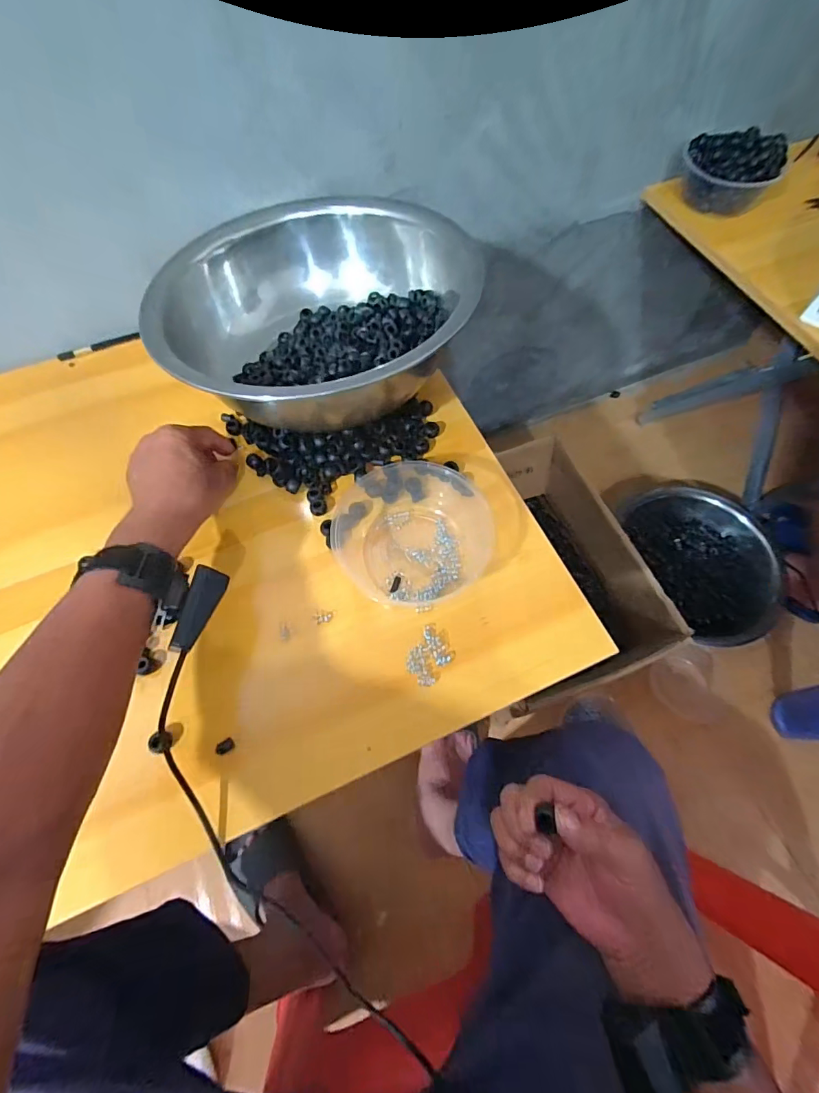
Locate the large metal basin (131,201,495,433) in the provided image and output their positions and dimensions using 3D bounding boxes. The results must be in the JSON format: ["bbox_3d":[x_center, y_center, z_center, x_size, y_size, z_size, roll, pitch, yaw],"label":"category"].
[{"bbox_3d":[-0.099,-0.233,0.487,0.253,0.112,0.249,17,66,7],"label":"large metal basin"}]

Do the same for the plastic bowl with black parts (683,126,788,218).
[{"bbox_3d":[0.445,-0.530,0.645,0.118,0.073,0.096,-2,65,-1],"label":"plastic bowl with black parts"}]

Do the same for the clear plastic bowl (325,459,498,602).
[{"bbox_3d":[0.000,-0.023,0.446,0.145,0.046,0.153,-12,66,-6],"label":"clear plastic bowl"}]

